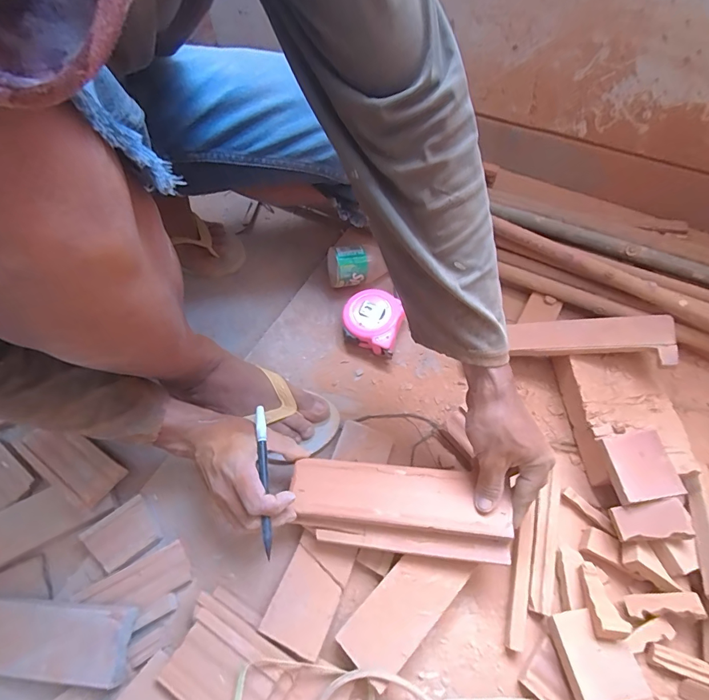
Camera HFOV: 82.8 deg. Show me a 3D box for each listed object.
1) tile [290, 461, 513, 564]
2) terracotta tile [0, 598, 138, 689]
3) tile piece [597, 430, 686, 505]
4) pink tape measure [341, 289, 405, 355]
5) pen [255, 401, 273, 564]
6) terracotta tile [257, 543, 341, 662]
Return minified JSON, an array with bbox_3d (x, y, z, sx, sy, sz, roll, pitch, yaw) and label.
[{"bbox_3d":[0.043,0.163,0.421,0.221,0.024,0.082,7,61,12],"label":"tile"},{"bbox_3d":[-0.338,0.292,0.410,0.233,0.022,0.060,-3,50,11],"label":"terracotta tile"},{"bbox_3d":[0.301,0.121,0.423,0.063,0.015,0.068,-10,52,0],"label":"tile piece"},{"bbox_3d":[0.026,-0.040,0.583,0.085,0.044,0.081,-2,61,3],"label":"pink tape measure"},{"bbox_3d":[-0.093,0.129,0.412,0.009,0.007,0.150,-10,62,-1],"label":"pen"},{"bbox_3d":[-0.051,0.260,0.417,0.062,0.004,0.082,22,50,9],"label":"terracotta tile"}]

